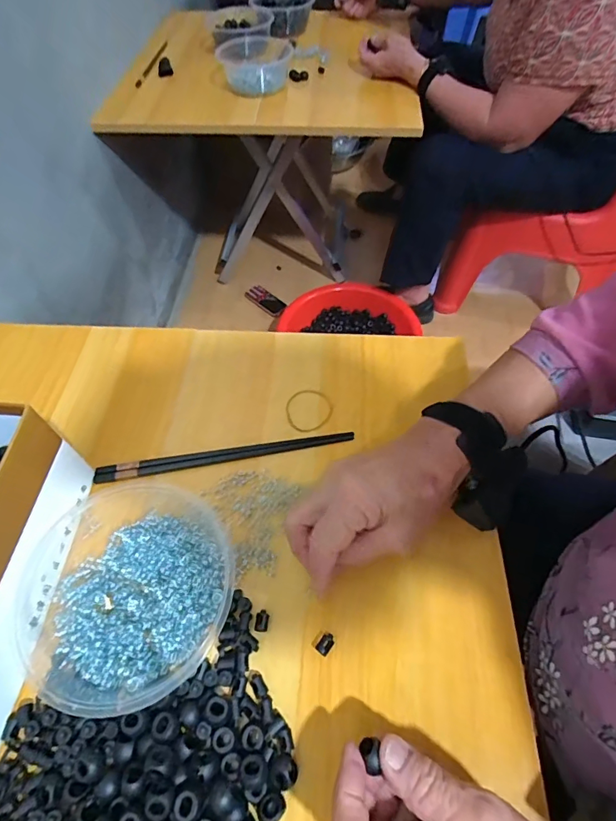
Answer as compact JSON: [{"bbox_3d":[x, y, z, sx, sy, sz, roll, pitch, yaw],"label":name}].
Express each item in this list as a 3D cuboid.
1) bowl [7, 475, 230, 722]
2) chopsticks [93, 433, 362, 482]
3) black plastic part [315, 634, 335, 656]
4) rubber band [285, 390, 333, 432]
[{"bbox_3d":[-0.133,0.123,0.318,0.155,0.053,0.150,0,57,1],"label":"bowl"},{"bbox_3d":[-0.074,0.040,0.400,0.234,0.005,0.014,-9,57,-5],"label":"chopsticks"},{"bbox_3d":[0.013,0.170,0.314,0.010,0.009,0.014,33,63,20],"label":"black plastic part"},{"bbox_3d":[0.000,-0.001,0.430,0.049,0.004,0.045,0,57,1],"label":"rubber band"}]

